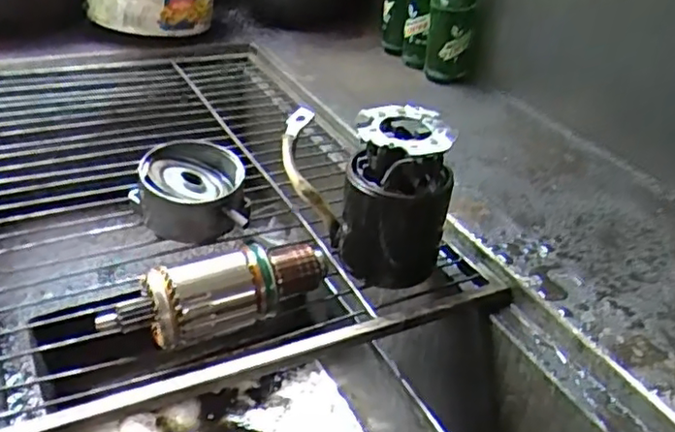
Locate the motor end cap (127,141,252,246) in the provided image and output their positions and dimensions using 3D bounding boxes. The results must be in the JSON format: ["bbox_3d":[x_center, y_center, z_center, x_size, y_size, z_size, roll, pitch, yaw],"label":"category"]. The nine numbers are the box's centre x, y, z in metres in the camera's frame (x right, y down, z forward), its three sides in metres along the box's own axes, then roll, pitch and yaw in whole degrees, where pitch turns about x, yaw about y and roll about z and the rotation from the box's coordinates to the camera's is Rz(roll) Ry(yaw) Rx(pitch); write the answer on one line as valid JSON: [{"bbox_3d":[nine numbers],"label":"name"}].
[{"bbox_3d":[-0.136,-0.022,0.598,0.102,0.057,0.105,-3,34,-13],"label":"motor end cap"}]

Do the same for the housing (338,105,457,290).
[{"bbox_3d":[0.048,-0.008,0.545,0.087,0.149,0.072,8,33,4],"label":"housing"}]

